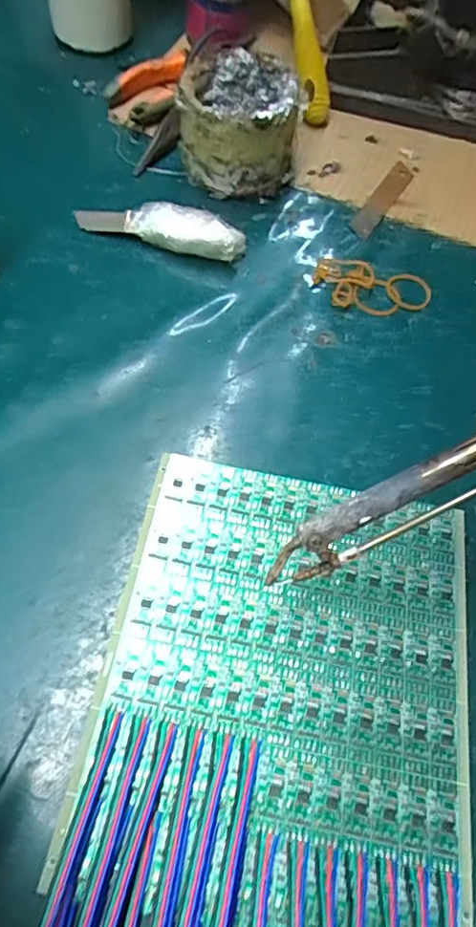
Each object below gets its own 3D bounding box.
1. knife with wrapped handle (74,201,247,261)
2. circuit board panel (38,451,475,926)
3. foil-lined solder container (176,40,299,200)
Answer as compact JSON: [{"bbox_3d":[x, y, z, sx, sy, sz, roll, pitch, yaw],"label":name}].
[{"bbox_3d":[-0.054,-0.162,0.373,0.116,0.022,0.026,18,62,6],"label":"knife with wrapped handle"},{"bbox_3d":[0.024,0.094,0.252,0.163,0.004,0.188,11,61,2],"label":"circuit board panel"},{"bbox_3d":[0.000,-0.245,0.387,0.080,0.080,0.071,1,61,-4],"label":"foil-lined solder container"}]

